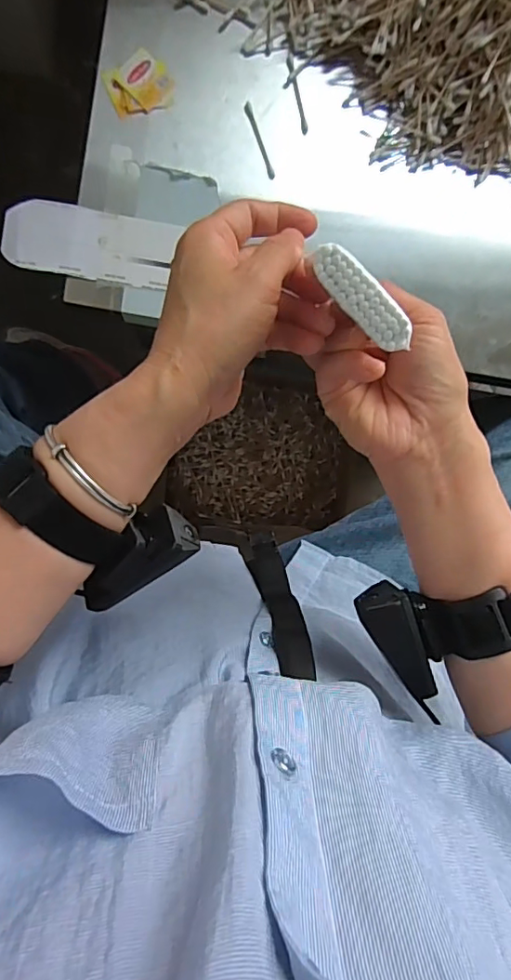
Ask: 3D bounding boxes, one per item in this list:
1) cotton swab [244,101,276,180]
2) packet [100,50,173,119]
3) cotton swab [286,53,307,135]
[{"bbox_3d":[0.004,-0.328,0.506,0.007,0.004,0.073,-20,91,-7],"label":"cotton swab"},{"bbox_3d":[-0.106,-0.371,0.491,0.057,0.004,0.050,-21,92,-7],"label":"packet"},{"bbox_3d":[0.039,-0.374,0.508,0.009,0.004,0.074,-12,90,-7],"label":"cotton swab"}]

